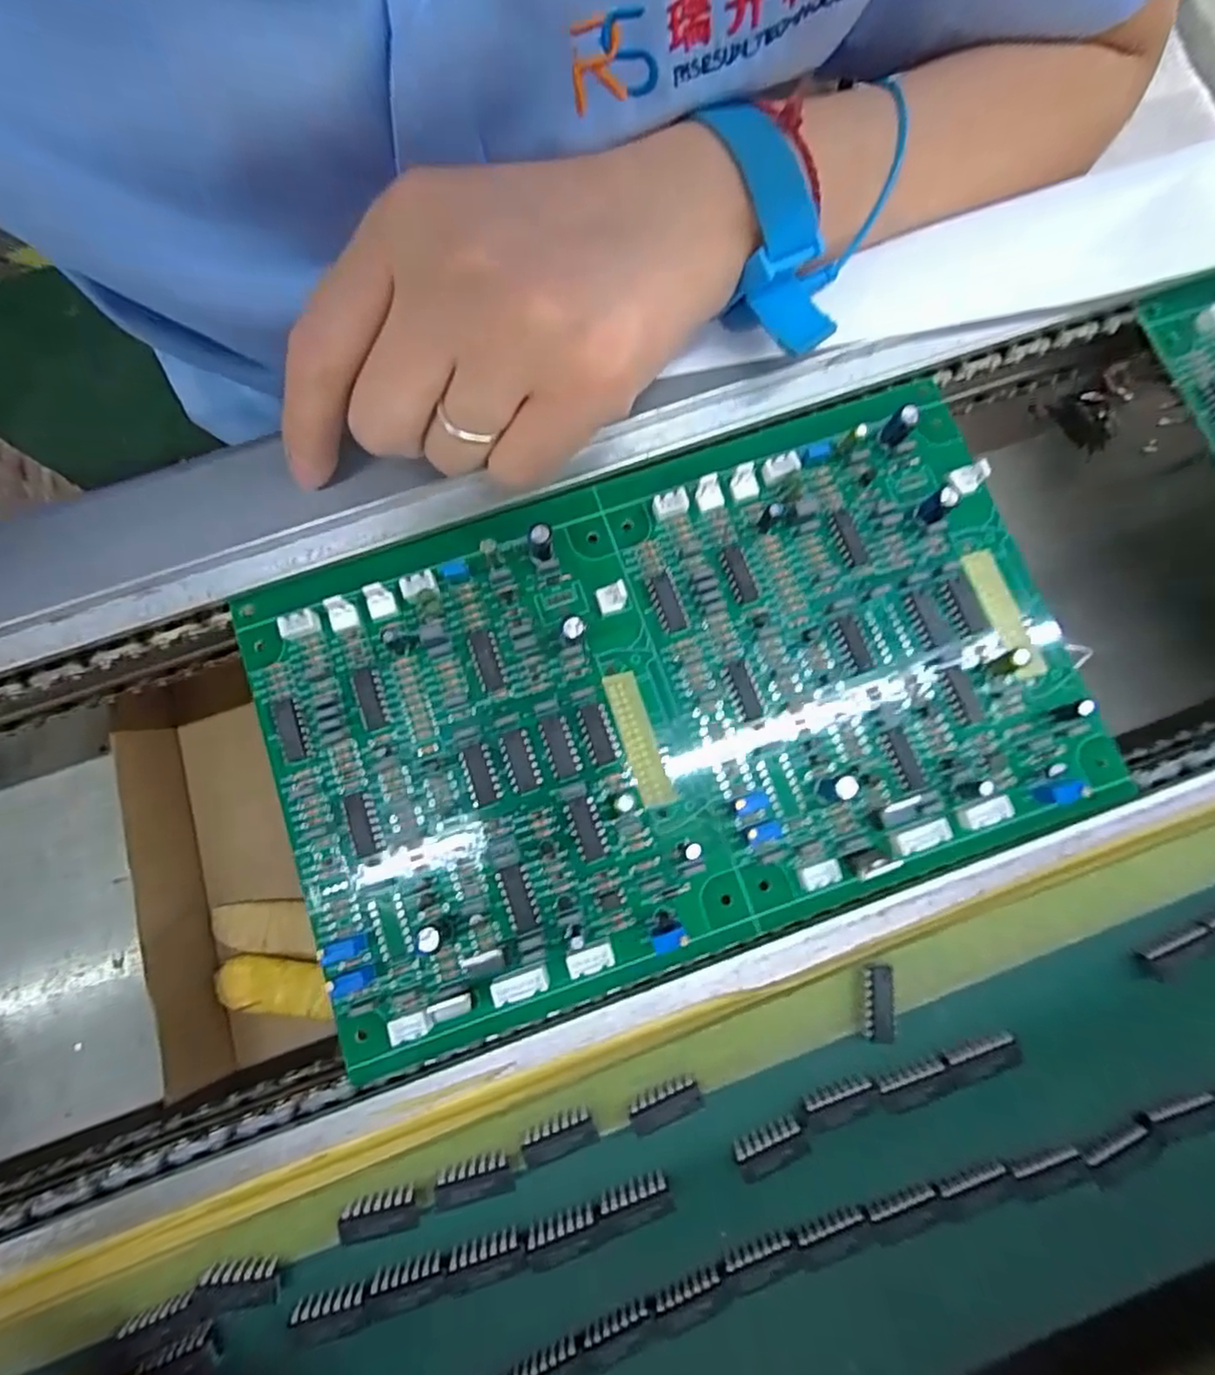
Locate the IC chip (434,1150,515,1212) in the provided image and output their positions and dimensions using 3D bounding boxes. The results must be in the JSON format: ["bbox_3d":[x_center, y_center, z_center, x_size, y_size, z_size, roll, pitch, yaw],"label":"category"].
[{"bbox_3d":[-0.033,0.122,0.159,0.019,0.004,0.009,-12,79,-2],"label":"IC chip"}]

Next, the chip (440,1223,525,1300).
[{"bbox_3d":[-0.030,0.140,0.155,0.020,0.004,0.010,-15,79,-3],"label":"chip"}]

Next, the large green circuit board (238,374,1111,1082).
[{"bbox_3d":[0.019,0.000,0.197,0.240,0.016,0.148,-20,80,-4],"label":"large green circuit board"}]

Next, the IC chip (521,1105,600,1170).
[{"bbox_3d":[-0.012,0.113,0.160,0.019,0.006,0.008,-19,78,-5],"label":"IC chip"}]

